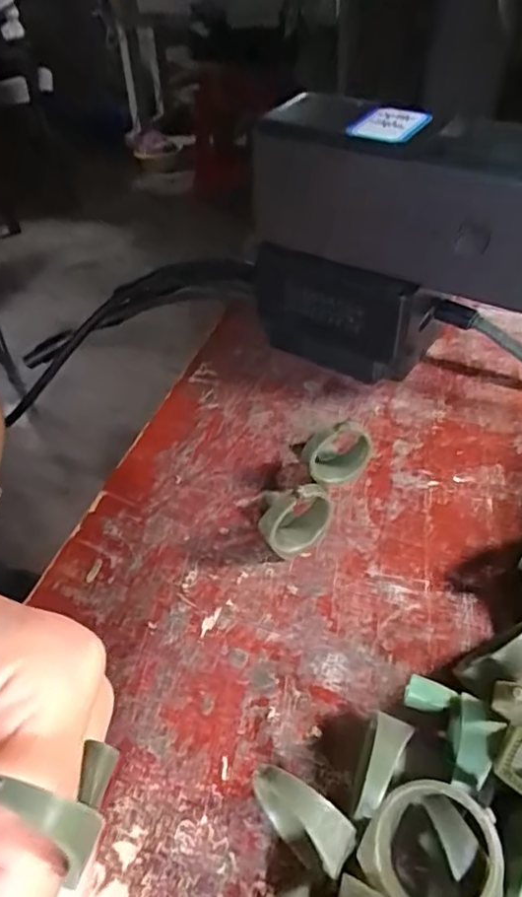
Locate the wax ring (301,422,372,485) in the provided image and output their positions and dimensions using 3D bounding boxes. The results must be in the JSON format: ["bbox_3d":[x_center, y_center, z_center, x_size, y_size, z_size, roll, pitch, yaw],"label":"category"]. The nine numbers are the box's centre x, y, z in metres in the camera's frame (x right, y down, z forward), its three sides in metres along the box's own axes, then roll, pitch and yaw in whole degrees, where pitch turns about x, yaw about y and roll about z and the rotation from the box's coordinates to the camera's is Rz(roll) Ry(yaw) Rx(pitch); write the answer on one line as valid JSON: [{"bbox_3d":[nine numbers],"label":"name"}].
[{"bbox_3d":[0.028,0.001,0.221,0.020,0.028,0.018,-35,53,-28],"label":"wax ring"}]

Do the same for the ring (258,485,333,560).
[{"bbox_3d":[0.011,0.024,0.197,0.017,0.030,0.019,28,52,27],"label":"ring"}]

